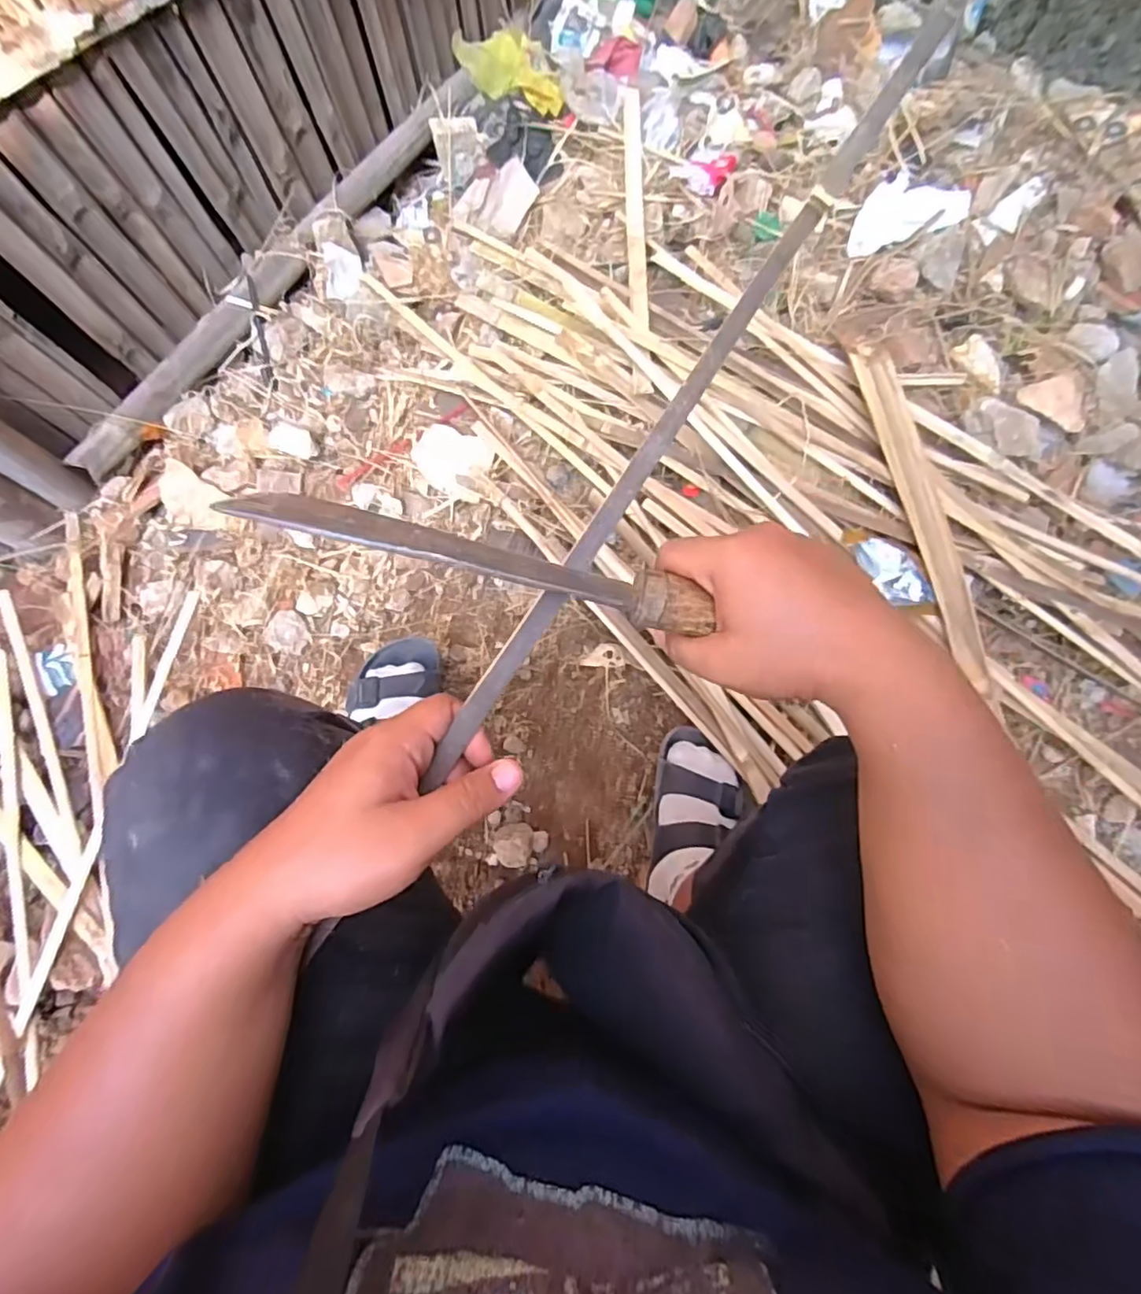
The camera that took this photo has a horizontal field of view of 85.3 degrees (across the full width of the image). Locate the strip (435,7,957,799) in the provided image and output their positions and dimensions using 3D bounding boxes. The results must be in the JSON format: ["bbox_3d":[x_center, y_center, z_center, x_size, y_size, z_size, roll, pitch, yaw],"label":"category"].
[{"bbox_3d":[0.079,-0.162,0.359,0.016,0.008,0.552,33,84,6],"label":"strip"}]

